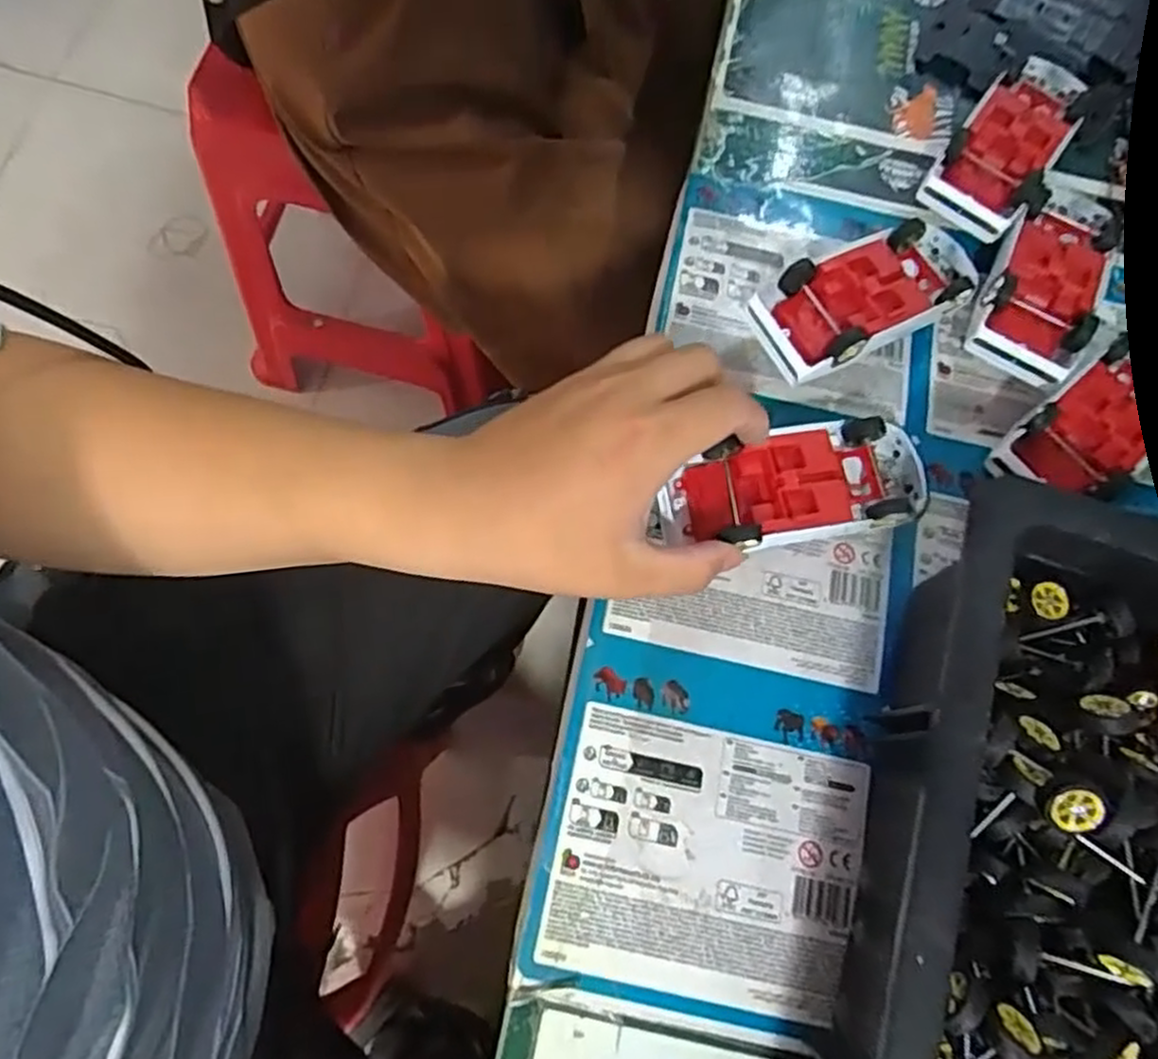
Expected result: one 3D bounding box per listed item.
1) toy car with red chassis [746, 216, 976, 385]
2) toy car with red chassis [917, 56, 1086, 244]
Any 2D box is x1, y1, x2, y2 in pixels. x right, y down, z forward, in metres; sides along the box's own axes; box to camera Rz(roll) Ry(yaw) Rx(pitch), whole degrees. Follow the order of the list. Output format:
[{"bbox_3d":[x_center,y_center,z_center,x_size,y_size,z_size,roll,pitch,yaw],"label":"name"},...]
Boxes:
[{"bbox_3d":[0.154,-0.123,0.398,0.132,0.041,0.053,-27,77,-13],"label":"toy car with red chassis"},{"bbox_3d":[0.252,-0.222,0.437,0.059,0.034,0.133,35,72,6],"label":"toy car with red chassis"}]

